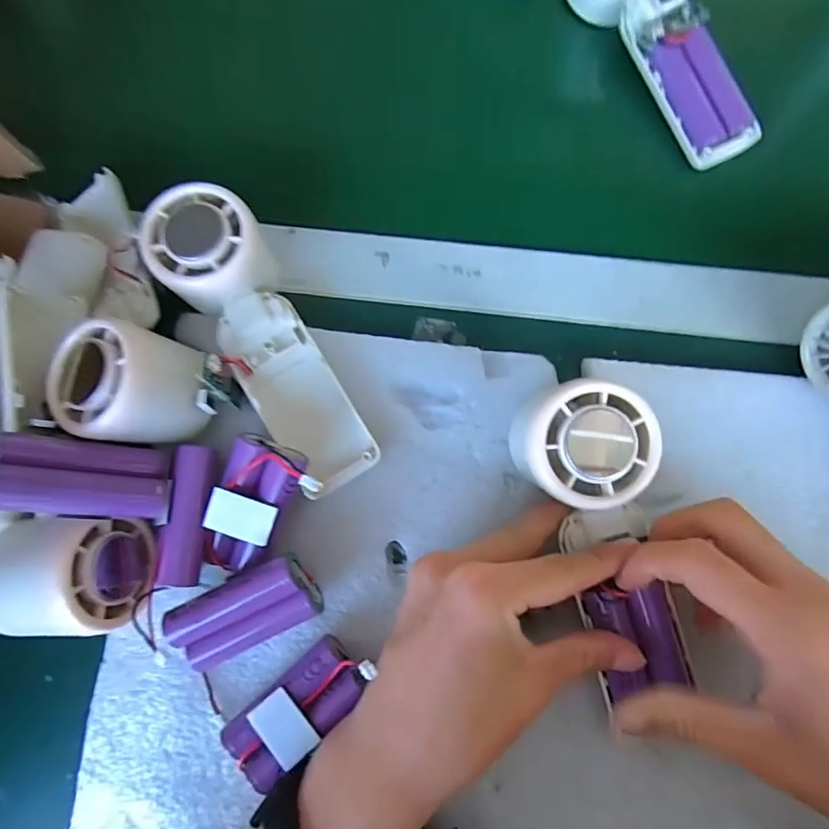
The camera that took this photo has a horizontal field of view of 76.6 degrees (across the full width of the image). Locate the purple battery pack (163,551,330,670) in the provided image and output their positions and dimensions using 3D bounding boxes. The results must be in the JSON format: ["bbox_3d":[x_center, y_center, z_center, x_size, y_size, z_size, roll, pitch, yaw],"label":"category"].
[{"bbox_3d":[-0.080,0.093,0.248,0.066,0.019,0.038,-24,110,2],"label":"purple battery pack"}]

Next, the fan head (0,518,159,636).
[{"bbox_3d":[-0.165,0.075,0.241,0.057,0.061,0.052,-9,78,16],"label":"fan head"}]

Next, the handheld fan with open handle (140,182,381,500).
[{"bbox_3d":[-0.078,-0.038,0.282,0.054,0.050,0.168,-31,93,-3],"label":"handheld fan with open handle"}]

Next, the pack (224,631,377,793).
[{"bbox_3d":[-0.055,0.138,0.249,0.072,0.021,0.032,-44,82,-5],"label":"pack"}]

